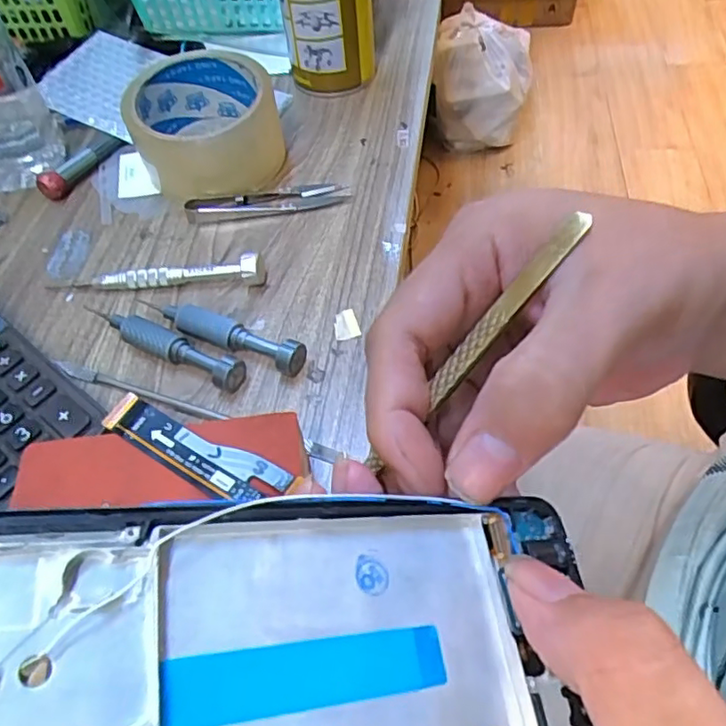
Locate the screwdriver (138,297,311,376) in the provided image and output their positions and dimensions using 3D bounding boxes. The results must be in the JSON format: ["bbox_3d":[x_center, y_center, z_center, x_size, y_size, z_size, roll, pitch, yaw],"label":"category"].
[{"bbox_3d":[-0.078,-0.018,0.324,0.101,0.017,0.015,19,57,17],"label":"screwdriver"}]

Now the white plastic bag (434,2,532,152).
[{"bbox_3d":[0.323,-0.761,1.629,0.242,0.222,0.310,4,54,7],"label":"white plastic bag"}]

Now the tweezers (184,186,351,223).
[{"bbox_3d":[-0.062,-0.105,0.393,0.104,0.010,0.021,-8,54,-2],"label":"tweezers"}]

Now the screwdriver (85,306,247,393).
[{"bbox_3d":[-0.105,-0.011,0.322,0.098,0.017,0.017,25,59,20],"label":"screwdriver"}]

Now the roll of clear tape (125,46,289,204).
[{"bbox_3d":[-0.103,-0.160,0.405,0.090,0.057,0.090,-12,54,-5],"label":"roll of clear tape"}]

